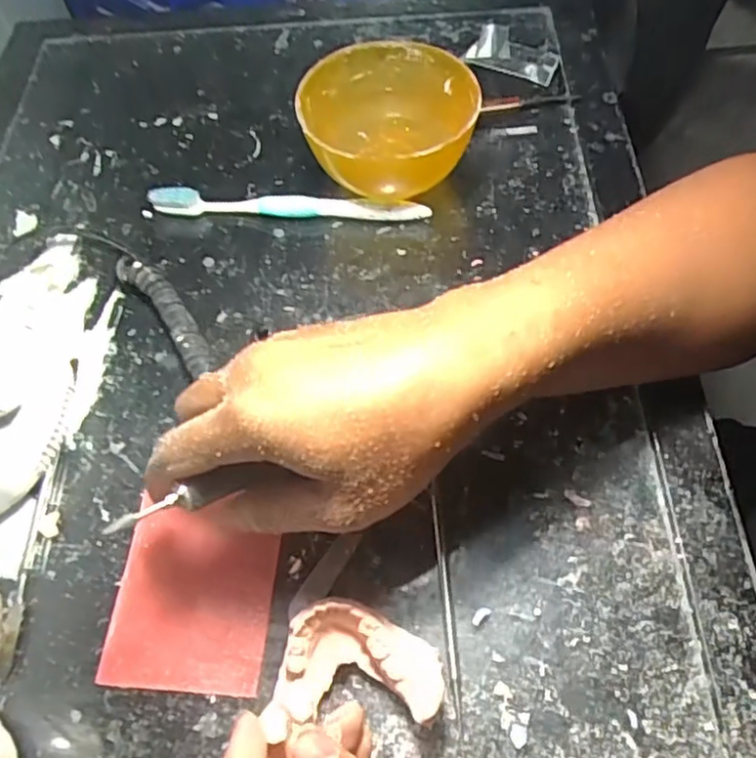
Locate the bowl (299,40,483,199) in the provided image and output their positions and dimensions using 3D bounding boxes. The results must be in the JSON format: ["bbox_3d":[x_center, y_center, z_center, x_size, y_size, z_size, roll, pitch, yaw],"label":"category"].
[{"bbox_3d":[0.008,-0.158,0.432,0.105,0.067,0.103,-2,60,3],"label":"bowl"}]

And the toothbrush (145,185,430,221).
[{"bbox_3d":[-0.060,-0.116,0.442,0.186,0.019,0.013,5,61,6],"label":"toothbrush"}]

